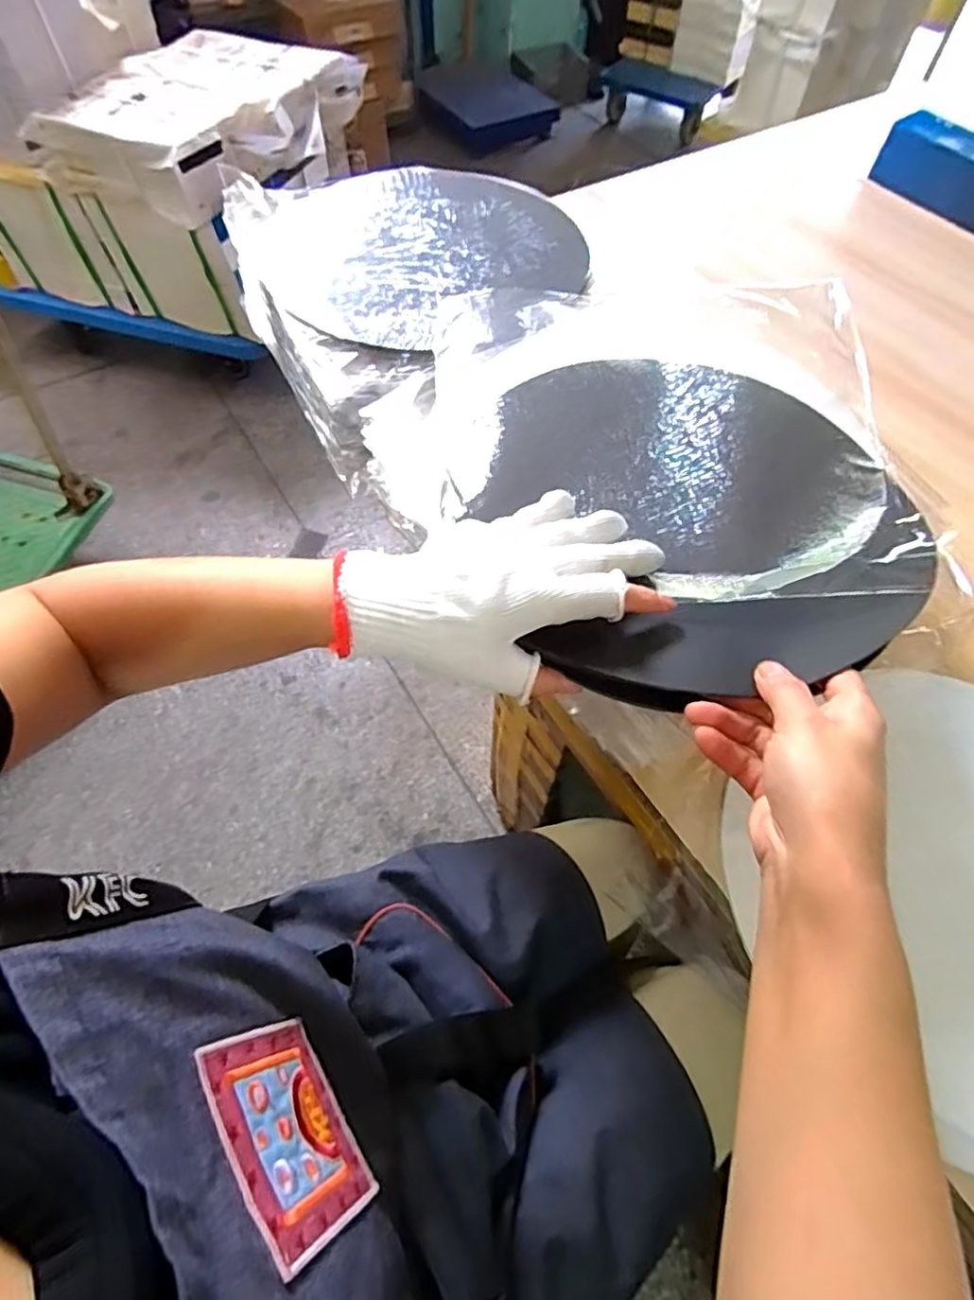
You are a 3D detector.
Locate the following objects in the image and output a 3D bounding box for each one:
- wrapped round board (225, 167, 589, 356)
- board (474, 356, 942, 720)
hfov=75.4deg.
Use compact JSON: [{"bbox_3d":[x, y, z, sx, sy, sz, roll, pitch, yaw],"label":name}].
[{"bbox_3d":[-0.064,-0.367,0.594,0.303,0.032,0.312,-1,59,1],"label":"wrapped round board"},{"bbox_3d":[0.135,-0.099,0.404,0.256,0.027,0.281,0,59,-1],"label":"board"}]

